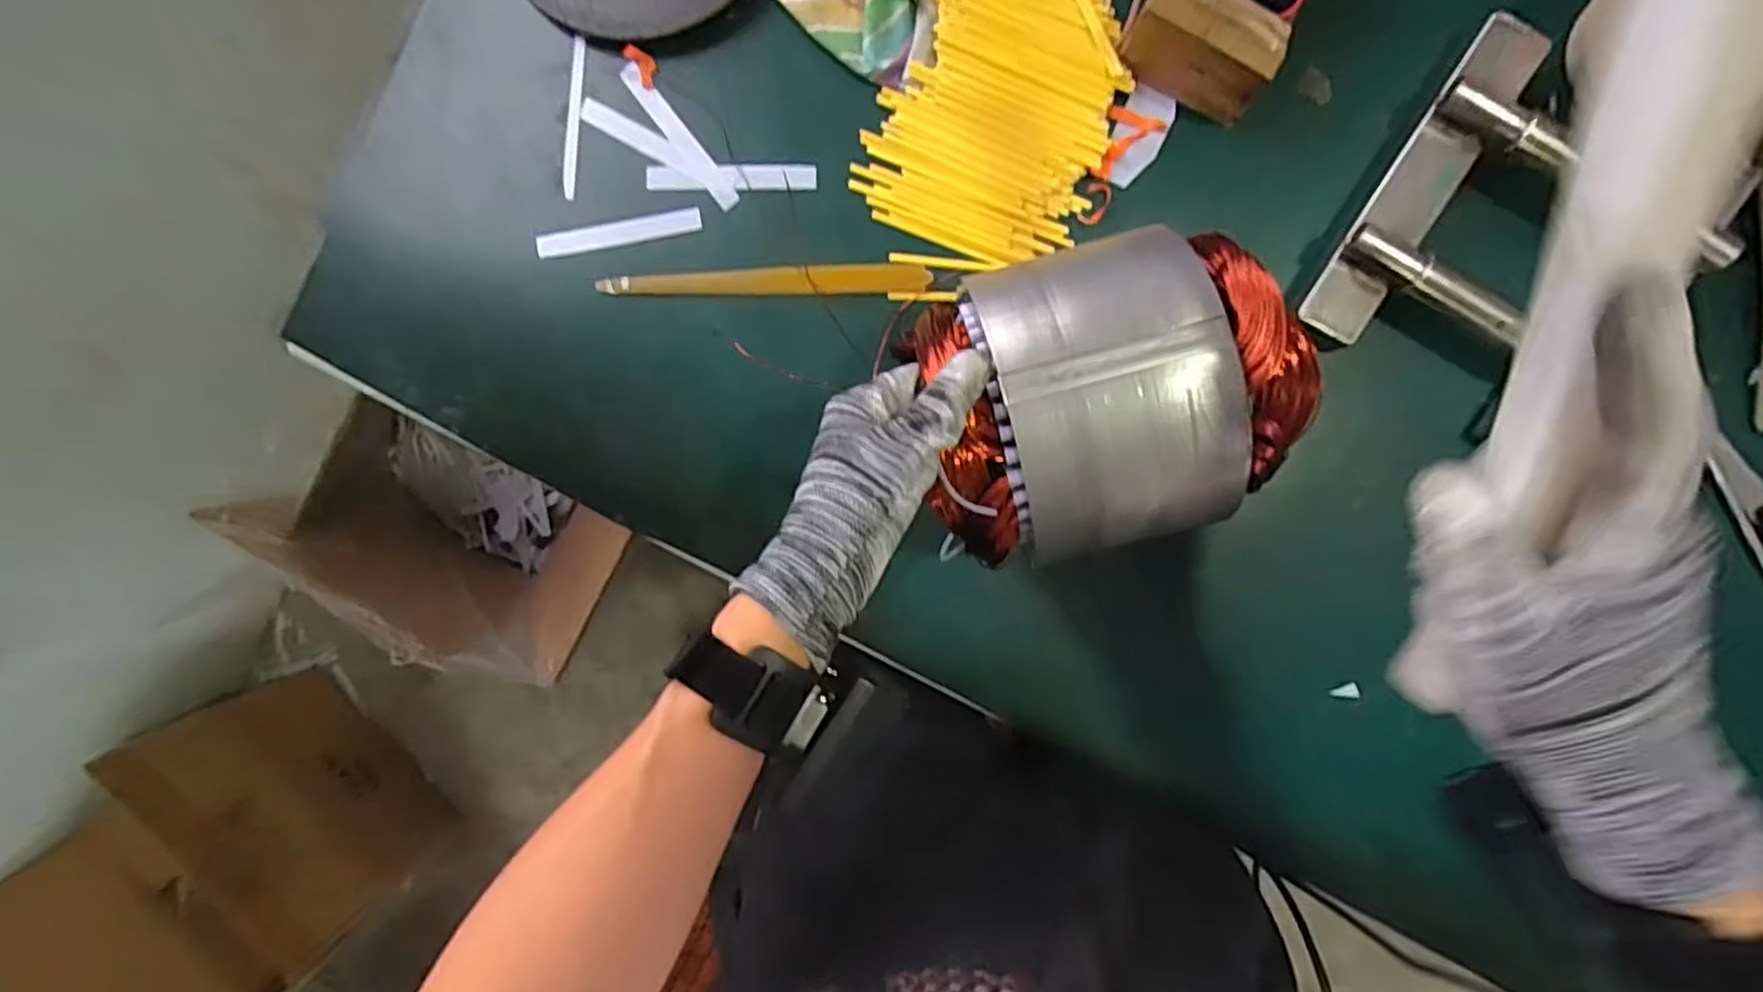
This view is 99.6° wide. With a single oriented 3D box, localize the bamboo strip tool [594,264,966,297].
[{"bbox_3d":[-0.068,-0.141,0.490,0.233,0.005,0.019,0,97,4],"label":"bamboo strip tool"}]

